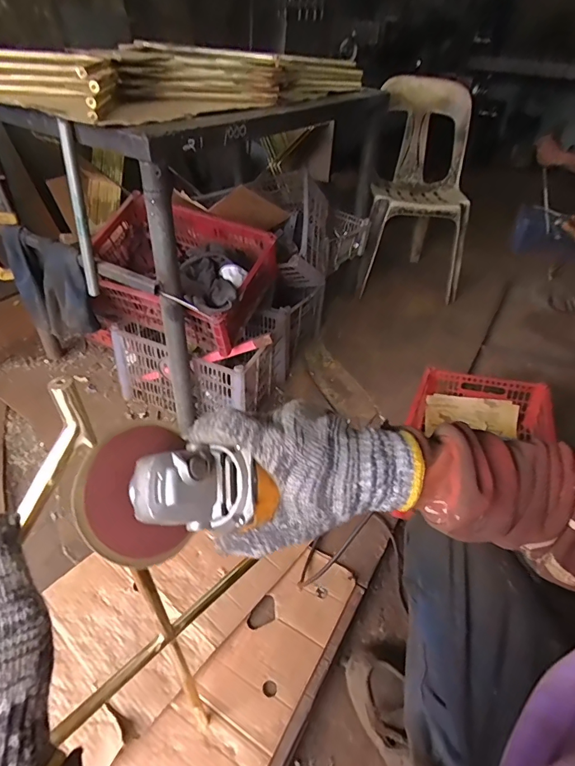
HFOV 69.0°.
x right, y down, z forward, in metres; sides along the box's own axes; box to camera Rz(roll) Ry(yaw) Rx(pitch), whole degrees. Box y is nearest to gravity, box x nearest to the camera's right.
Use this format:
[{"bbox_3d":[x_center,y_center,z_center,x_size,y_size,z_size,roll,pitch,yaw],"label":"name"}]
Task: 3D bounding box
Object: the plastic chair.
[{"bbox_3d":[0.489,-0.674,1.526,0.395,0.657,0.453,4,39,1],"label":"plastic chair"}]

